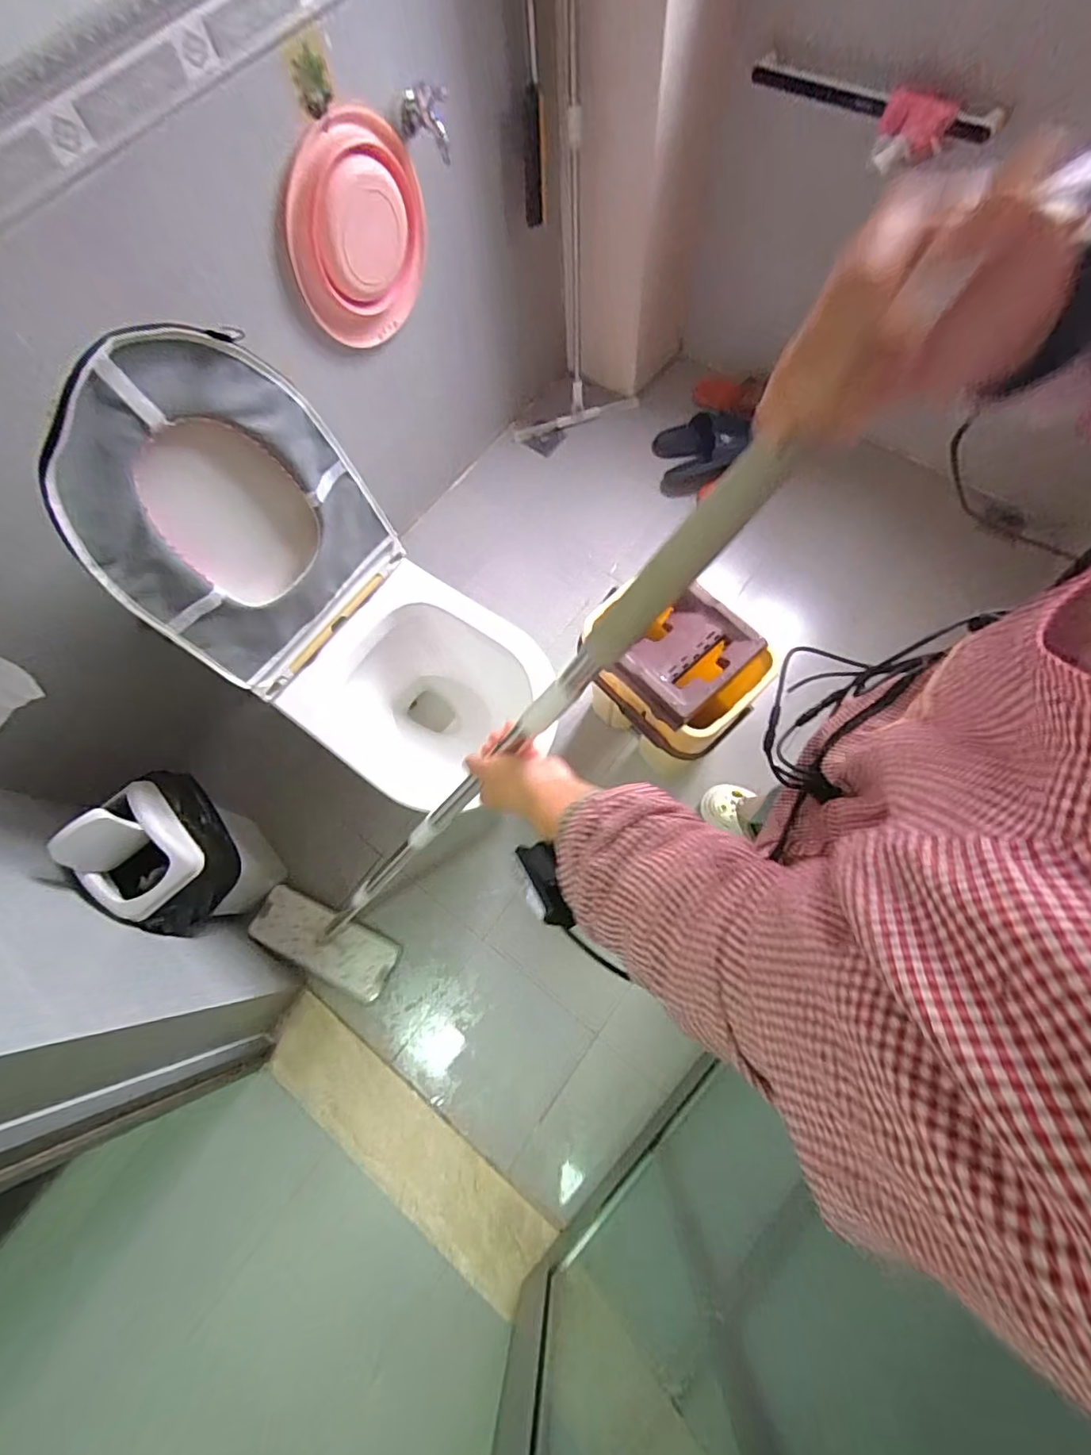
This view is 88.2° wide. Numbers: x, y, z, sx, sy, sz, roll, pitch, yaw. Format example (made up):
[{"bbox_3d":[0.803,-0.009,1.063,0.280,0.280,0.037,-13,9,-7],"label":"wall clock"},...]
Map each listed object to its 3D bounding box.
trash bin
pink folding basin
[{"bbox_3d":[-0.687,0.230,1.054,0.227,0.394,0.207,34,77,15],"label":"trash bin"},{"bbox_3d":[-0.320,-0.860,0.994,0.047,0.281,0.298,36,78,15],"label":"pink folding basin"}]

